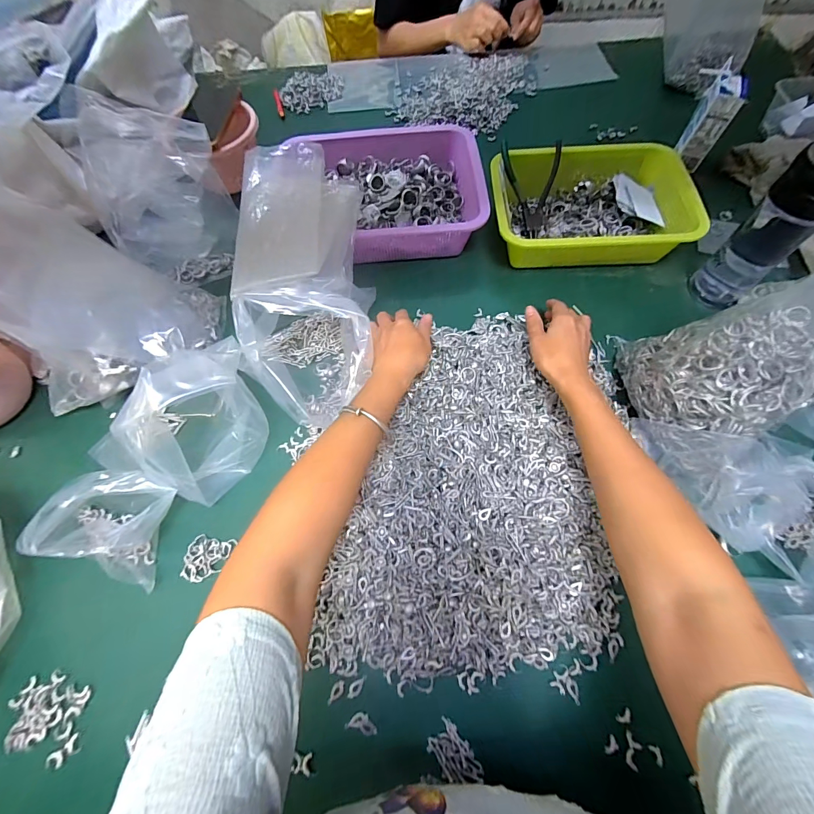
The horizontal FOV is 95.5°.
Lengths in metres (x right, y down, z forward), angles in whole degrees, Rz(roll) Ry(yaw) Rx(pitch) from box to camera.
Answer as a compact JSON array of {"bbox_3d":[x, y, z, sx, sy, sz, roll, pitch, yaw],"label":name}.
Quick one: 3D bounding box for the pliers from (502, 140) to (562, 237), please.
[{"bbox_3d":[0.185,-0.325,0.551,0.088,0.021,0.125,-4,97,-9],"label":"pliers"}]

